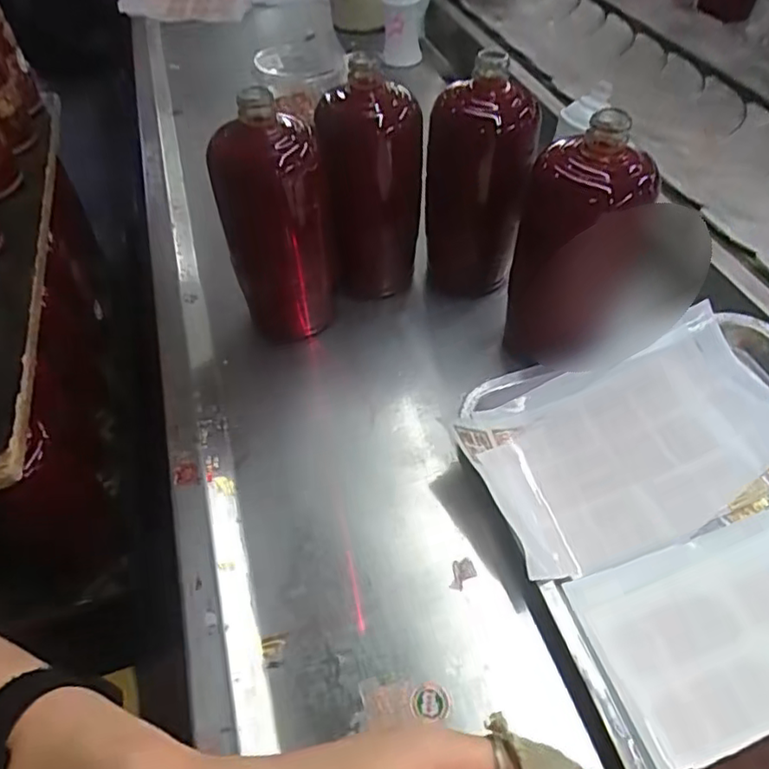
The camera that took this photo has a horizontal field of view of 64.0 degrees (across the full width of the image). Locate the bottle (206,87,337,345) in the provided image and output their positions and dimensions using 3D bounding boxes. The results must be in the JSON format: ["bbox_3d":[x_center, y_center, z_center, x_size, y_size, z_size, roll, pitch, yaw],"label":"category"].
[{"bbox_3d":[-0.084,-0.124,0.482,0.081,0.178,0.067,-13,49,-6],"label":"bottle"}]

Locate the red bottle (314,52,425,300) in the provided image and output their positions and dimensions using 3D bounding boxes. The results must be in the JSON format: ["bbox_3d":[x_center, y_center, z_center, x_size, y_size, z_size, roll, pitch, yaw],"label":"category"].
[{"bbox_3d":[-0.007,-0.153,0.517,0.081,0.187,0.084,-2,49,4],"label":"red bottle"}]

